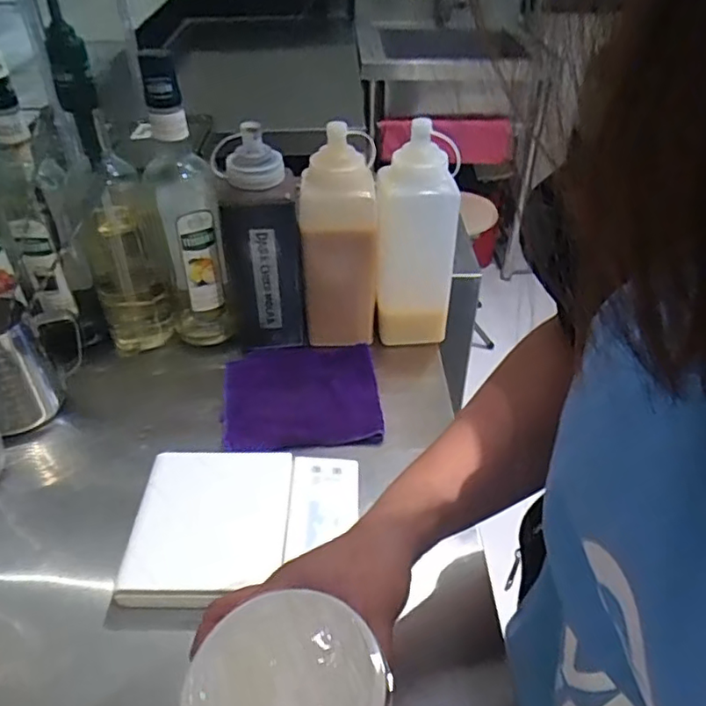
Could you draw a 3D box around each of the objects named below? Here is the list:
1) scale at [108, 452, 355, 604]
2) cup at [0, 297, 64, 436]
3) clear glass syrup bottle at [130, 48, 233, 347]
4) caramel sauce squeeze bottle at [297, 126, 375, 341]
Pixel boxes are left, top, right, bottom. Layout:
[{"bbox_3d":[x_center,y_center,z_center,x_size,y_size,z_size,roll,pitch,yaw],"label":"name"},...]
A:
[{"bbox_3d":[-0.088,0.139,0.490,0.176,0.027,0.135,1,39,2],"label":"scale"},{"bbox_3d":[-0.339,0.012,0.588,0.069,0.115,0.080,-29,47,-31],"label":"cup"},{"bbox_3d":[-0.176,-0.148,0.629,0.063,0.302,0.076,-11,40,-12],"label":"clear glass syrup bottle"},{"bbox_3d":[-0.013,-0.111,0.633,0.073,0.227,0.076,2,39,3],"label":"caramel sauce squeeze bottle"}]

